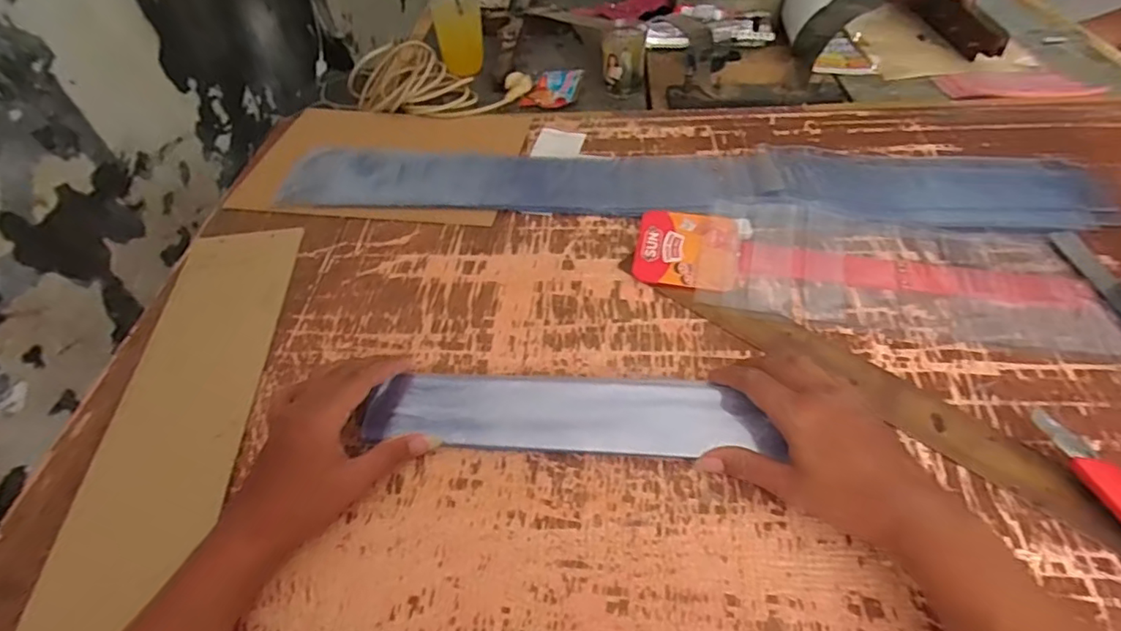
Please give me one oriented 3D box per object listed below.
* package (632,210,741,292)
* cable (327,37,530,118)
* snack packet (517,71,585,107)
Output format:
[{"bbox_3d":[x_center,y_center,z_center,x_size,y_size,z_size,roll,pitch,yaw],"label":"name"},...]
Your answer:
[{"bbox_3d":[0.131,-0.069,0.591,0.102,0.018,0.101,10,48,13],"label":"package"},{"bbox_3d":[-0.187,-0.343,0.840,0.239,0.055,0.151,18,51,21],"label":"cable"},{"bbox_3d":[-0.009,-0.346,0.876,0.069,0.013,0.115,13,49,17],"label":"snack packet"}]

